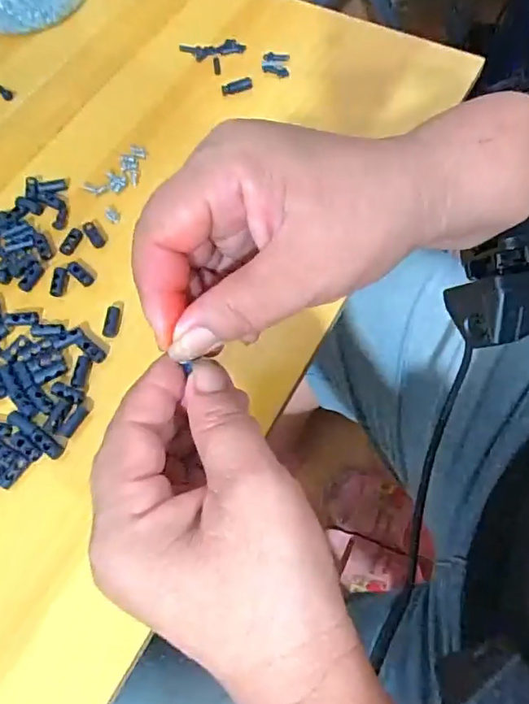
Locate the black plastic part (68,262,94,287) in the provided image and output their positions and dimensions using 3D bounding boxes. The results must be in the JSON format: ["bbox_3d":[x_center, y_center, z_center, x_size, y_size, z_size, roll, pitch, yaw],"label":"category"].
[{"bbox_3d":[-0.114,-0.049,0.325,0.020,0.004,0.008,41,73,16],"label":"black plastic part"}]

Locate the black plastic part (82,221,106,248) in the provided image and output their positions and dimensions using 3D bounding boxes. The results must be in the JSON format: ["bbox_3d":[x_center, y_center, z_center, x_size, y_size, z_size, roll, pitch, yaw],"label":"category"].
[{"bbox_3d":[-0.110,-0.076,0.338,0.009,0.004,0.021,-35,71,-13],"label":"black plastic part"}]

